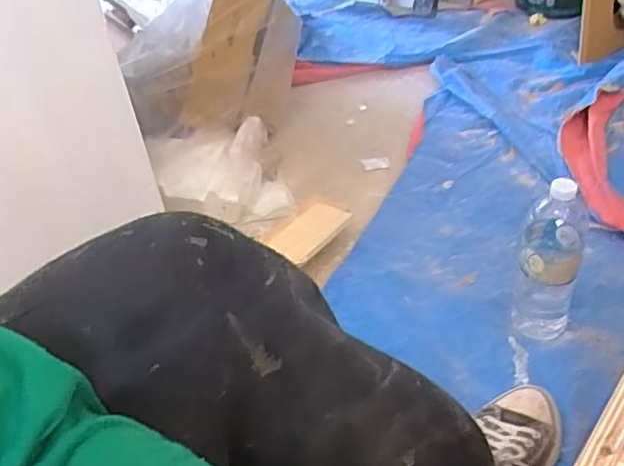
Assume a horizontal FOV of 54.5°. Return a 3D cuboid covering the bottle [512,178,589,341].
[{"bbox_3d":[0.323,0.035,0.827,0.076,0.238,0.081,9,40,21],"label":"bottle"}]

